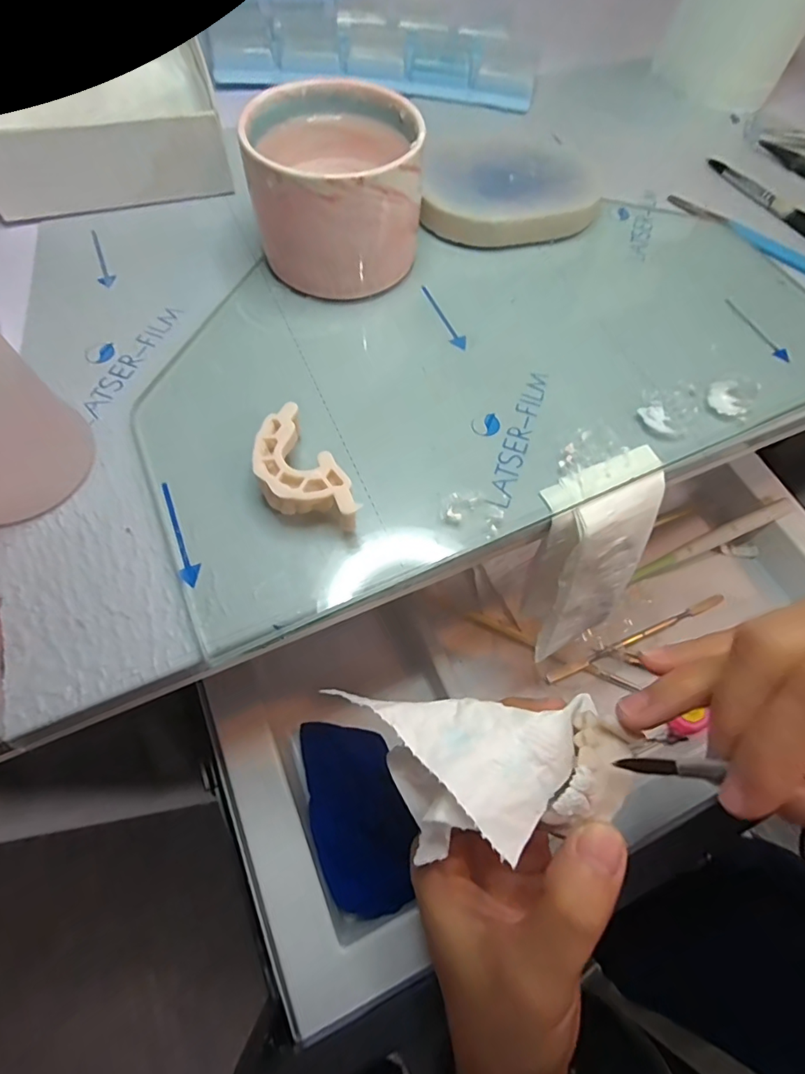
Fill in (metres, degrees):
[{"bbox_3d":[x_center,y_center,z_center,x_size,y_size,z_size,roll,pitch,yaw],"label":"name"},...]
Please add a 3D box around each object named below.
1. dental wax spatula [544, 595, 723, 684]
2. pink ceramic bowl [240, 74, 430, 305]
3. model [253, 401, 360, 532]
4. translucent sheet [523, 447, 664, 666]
[{"bbox_3d":[0.175,0.072,0.359,0.157,0.012,0.008,-20,67,-12],"label":"dental wax spatula"},{"bbox_3d":[-0.031,-0.167,0.236,0.076,0.060,0.080,1,64,-2],"label":"pink ceramic bowl"},{"bbox_3d":[-0.040,-0.021,0.193,0.028,0.021,0.053,-31,69,-17],"label":"model"},{"bbox_3d":[0.087,0.016,0.246,0.064,0.104,0.052,-22,67,-13],"label":"translucent sheet"}]

